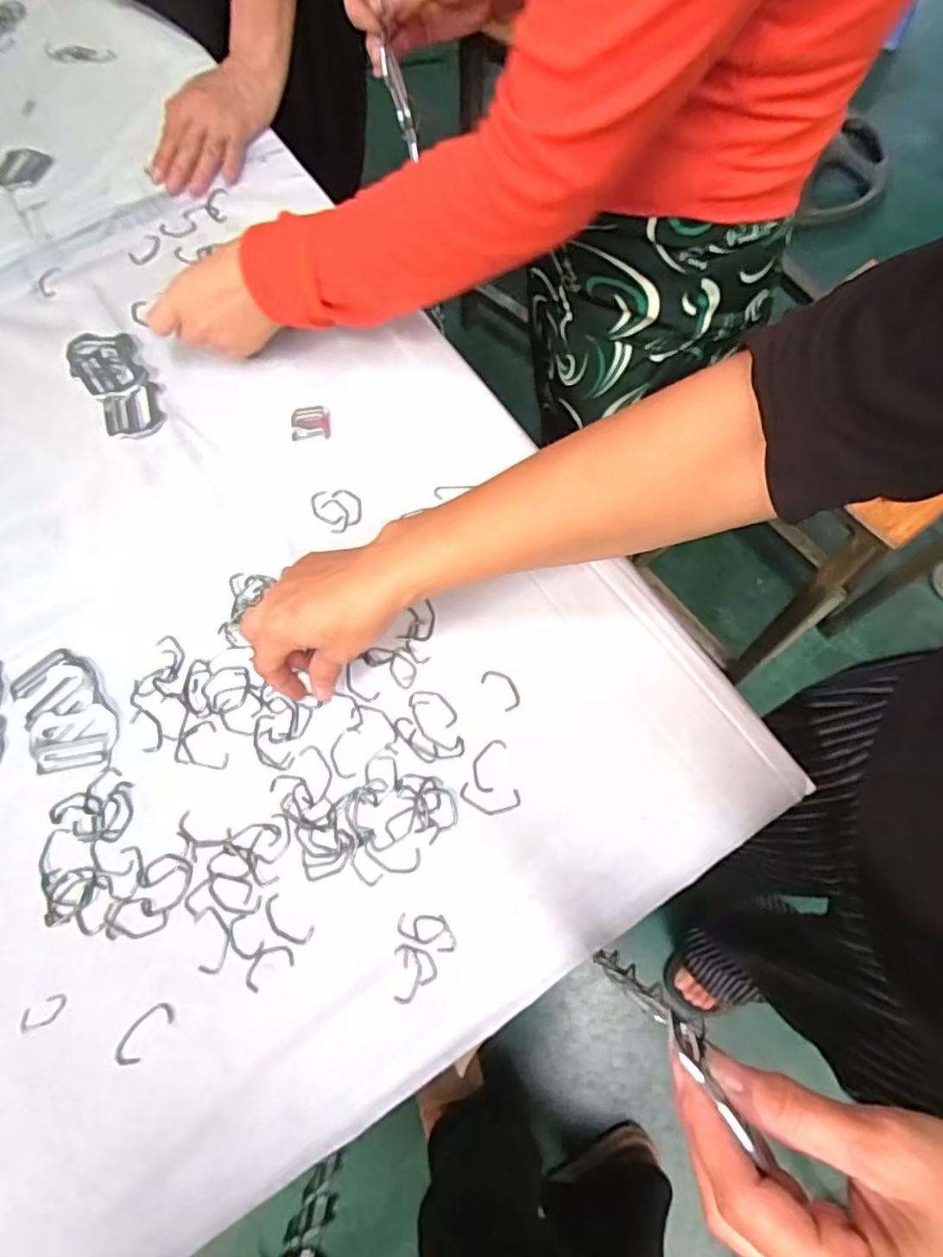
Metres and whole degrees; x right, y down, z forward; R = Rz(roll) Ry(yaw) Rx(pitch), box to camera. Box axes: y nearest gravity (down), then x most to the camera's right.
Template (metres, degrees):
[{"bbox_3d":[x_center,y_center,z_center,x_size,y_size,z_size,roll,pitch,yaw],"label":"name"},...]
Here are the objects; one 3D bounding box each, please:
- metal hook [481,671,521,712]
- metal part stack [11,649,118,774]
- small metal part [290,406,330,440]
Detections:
[{"bbox_3d":[0.022,0.042,0.457,0.018,0.004,0.032,-38,73,-12],"label":"metal hook"},{"bbox_3d":[-0.284,0.058,0.457,0.054,0.006,0.089,-30,71,-10],"label":"metal part stack"},{"bbox_3d":[-0.134,-0.172,0.542,0.031,0.006,0.031,-4,69,0],"label":"small metal part"}]

